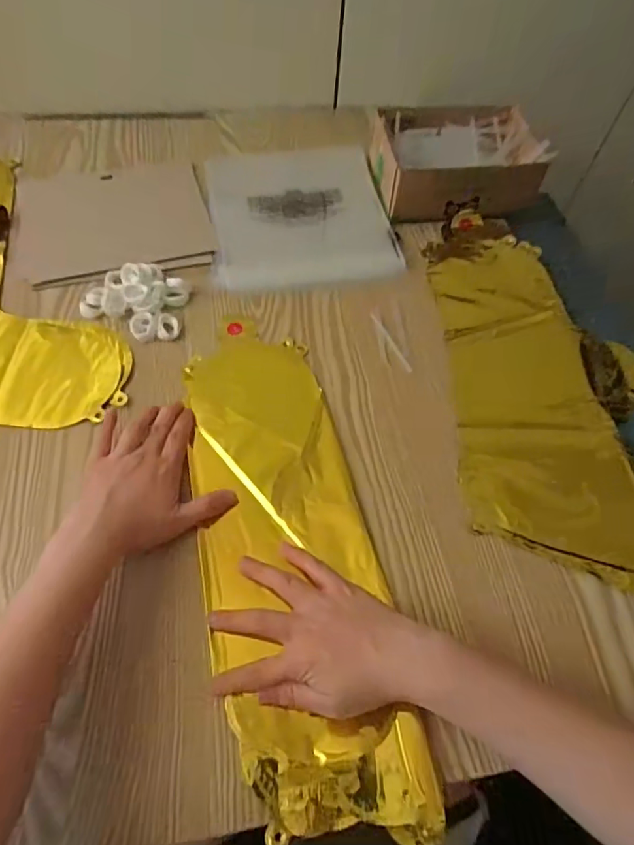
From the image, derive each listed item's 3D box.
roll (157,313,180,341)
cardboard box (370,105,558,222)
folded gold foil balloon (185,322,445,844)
[{"bbox_3d":[-0.148,-0.096,0.507,0.019,0.010,0.029,-4,61,-6],"label":"roll"},{"bbox_3d":[0.165,-0.321,0.624,0.193,0.061,0.145,-3,61,-5],"label":"cardboard box"},{"bbox_3d":[-0.027,0.088,0.421,0.133,0.012,0.423,-11,61,-10],"label":"folded gold foil balloon"}]

